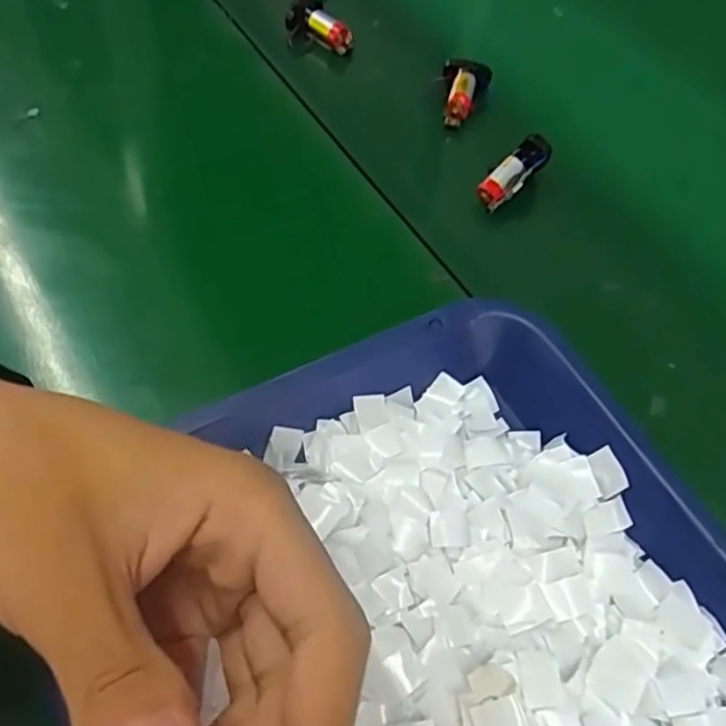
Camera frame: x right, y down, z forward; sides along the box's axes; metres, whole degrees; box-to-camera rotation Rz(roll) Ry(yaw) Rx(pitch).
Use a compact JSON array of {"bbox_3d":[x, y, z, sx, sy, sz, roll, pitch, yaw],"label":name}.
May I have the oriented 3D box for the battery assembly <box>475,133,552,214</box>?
[{"bbox_3d":[0.091,-0.116,0.403,0.053,0.012,0.019,-45,66,-2],"label":"battery assembly"}]

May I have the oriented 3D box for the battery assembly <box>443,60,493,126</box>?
[{"bbox_3d":[0.070,-0.184,0.453,0.031,0.020,0.045,8,60,3],"label":"battery assembly"}]

